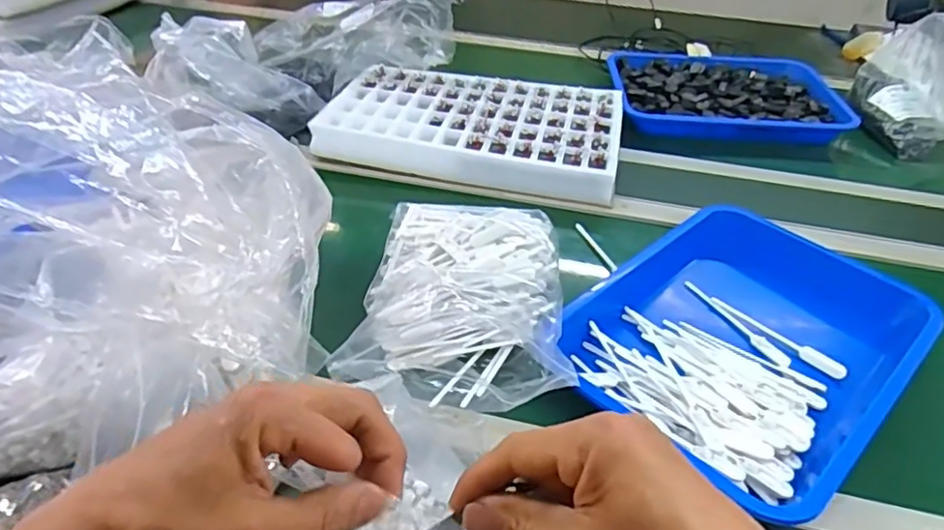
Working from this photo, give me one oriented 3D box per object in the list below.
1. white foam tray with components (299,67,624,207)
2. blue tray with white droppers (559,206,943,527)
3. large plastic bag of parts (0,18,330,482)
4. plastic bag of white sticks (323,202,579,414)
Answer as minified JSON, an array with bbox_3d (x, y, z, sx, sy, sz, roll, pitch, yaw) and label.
[{"bbox_3d":[0.004,-0.210,0.941,0.429,0.046,0.275,9,41,7],"label":"white foam tray with components"},{"bbox_3d":[0.272,0.075,0.638,0.363,0.059,0.281,-29,50,-32],"label":"blue tray with white droppers"},{"bbox_3d":[-0.285,-0.007,0.468,0.315,0.240,0.266,9,41,8],"label":"large plastic bag of parts"},{"bbox_3d":[-0.011,0.027,0.639,0.211,0.074,0.267,2,41,-1],"label":"plastic bag of white sticks"}]

